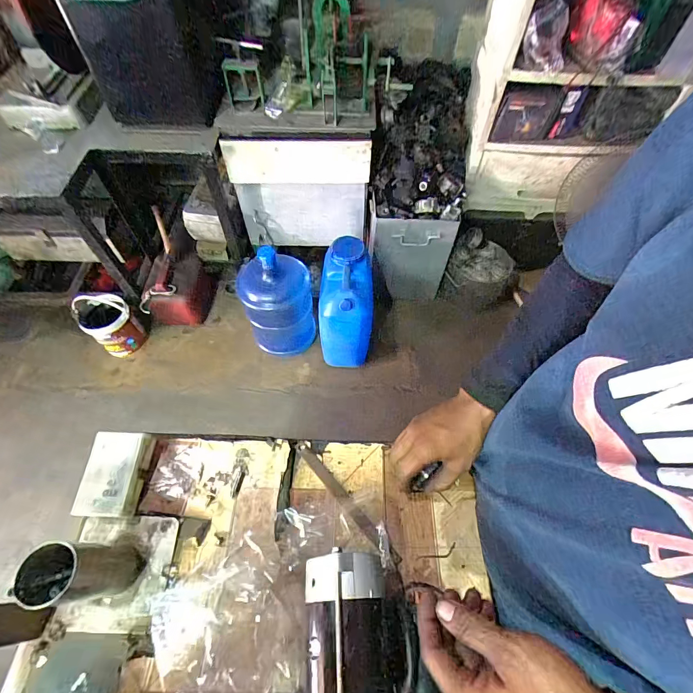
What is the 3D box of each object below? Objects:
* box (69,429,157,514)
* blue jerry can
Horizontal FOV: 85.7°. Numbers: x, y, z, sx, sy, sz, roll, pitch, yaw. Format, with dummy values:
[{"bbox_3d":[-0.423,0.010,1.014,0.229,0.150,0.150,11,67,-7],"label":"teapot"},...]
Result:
[{"bbox_3d":[-0.288,0.157,0.464,0.064,0.034,0.098,-2,59,-2],"label":"box"},{"bbox_3d":[-0.001,-0.153,1.412,0.185,0.388,0.314,1,59,-1],"label":"blue jerry can"}]

